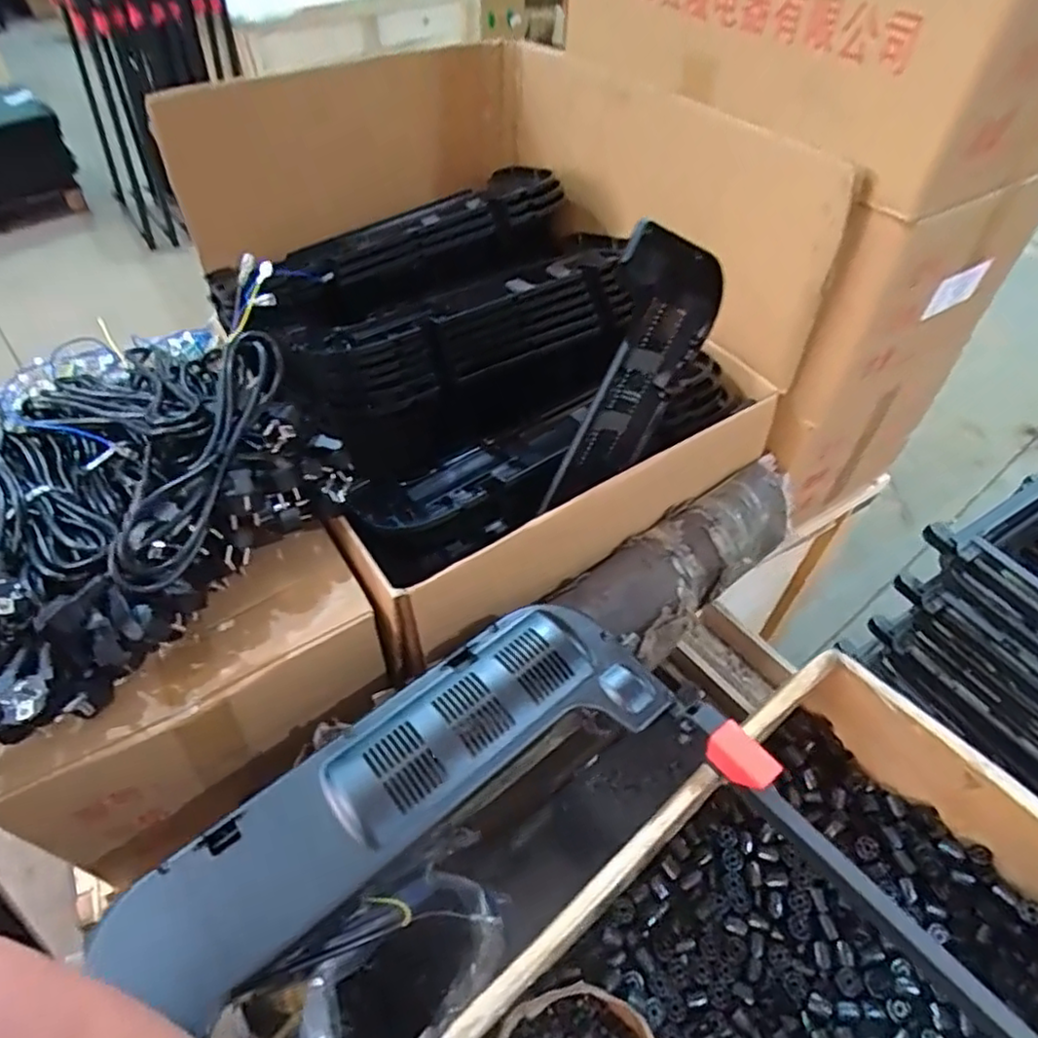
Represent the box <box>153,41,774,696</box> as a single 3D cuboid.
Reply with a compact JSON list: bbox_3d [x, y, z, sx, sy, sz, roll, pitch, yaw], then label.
[{"bbox_3d":[-0.042,-0.271,0.811,0.550,0.336,0.624,-24,53,-20],"label":"box"}]

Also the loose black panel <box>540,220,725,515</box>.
[{"bbox_3d":[0.117,-0.141,0.667,0.158,0.286,0.033,-15,47,-42],"label":"loose black panel"}]

